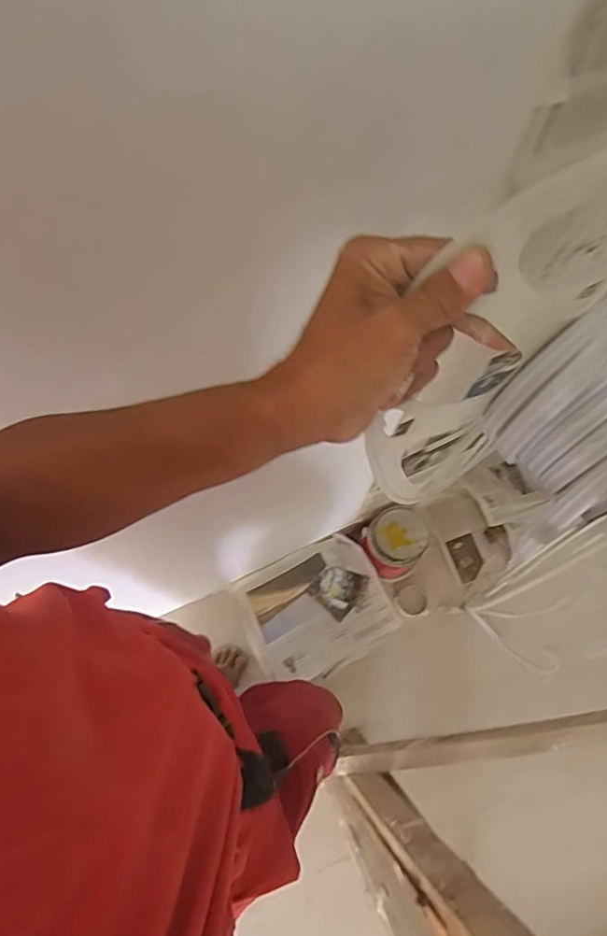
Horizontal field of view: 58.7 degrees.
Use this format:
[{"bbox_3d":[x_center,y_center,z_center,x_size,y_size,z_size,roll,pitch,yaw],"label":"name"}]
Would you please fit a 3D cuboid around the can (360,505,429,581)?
[{"bbox_3d":[0.234,0.185,1.365,0.141,0.122,0.143,1,68,-3],"label":"can"}]

